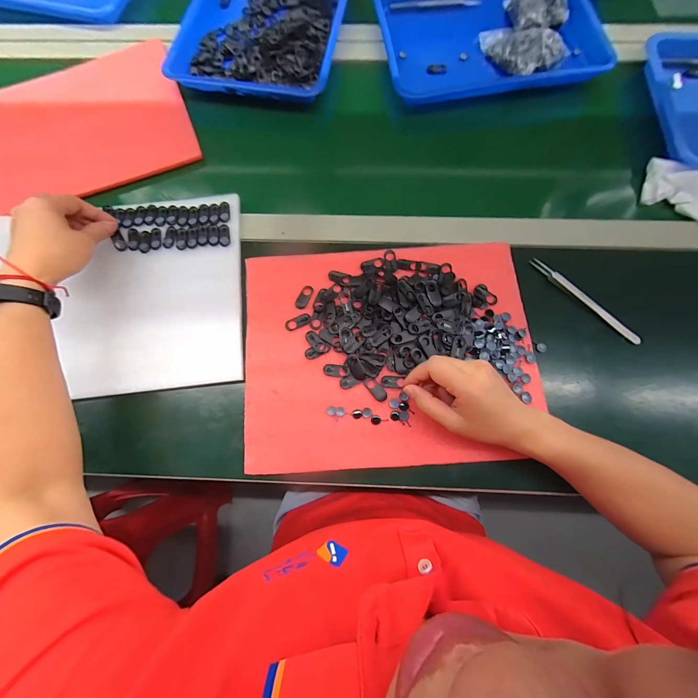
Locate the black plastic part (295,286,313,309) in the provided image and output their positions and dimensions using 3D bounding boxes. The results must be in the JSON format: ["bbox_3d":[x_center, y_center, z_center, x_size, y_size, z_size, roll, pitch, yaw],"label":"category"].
[{"bbox_3d":[-0.056,-0.065,0.366,0.015,0.004,0.032,26,78,7],"label":"black plastic part"}]

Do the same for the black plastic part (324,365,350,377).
[{"bbox_3d":[-0.014,0.025,0.344,0.031,0.004,0.013,6,76,3],"label":"black plastic part"}]

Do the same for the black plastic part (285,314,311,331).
[{"bbox_3d":[-0.062,-0.033,0.359,0.031,0.004,0.014,-25,77,-5],"label":"black plastic part"}]

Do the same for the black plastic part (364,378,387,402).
[{"bbox_3d":[0.031,0.046,0.337,0.013,0.004,0.031,-38,78,-8],"label":"black plastic part"}]

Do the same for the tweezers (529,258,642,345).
[{"bbox_3d":[0.290,-0.060,0.363,0.011,0.015,0.153,-44,79,-9],"label":"tweezers"}]

